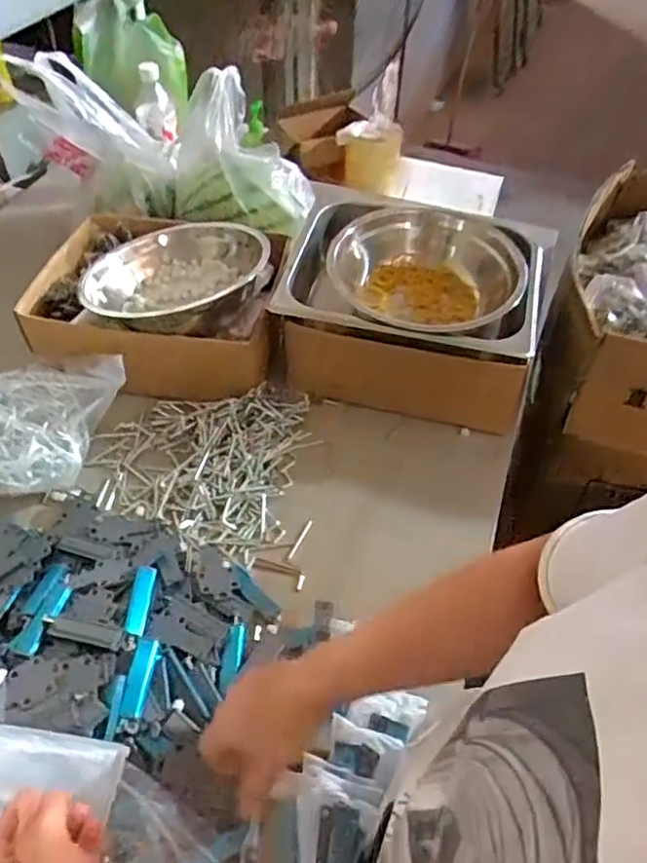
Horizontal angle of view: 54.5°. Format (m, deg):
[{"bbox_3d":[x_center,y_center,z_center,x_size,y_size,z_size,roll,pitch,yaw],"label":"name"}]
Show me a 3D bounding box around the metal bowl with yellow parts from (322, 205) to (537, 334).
[{"bbox_3d":[0.141,-0.208,0.869,0.254,0.094,0.259,1,50,-1],"label":"metal bowl with yellow parts"}]

